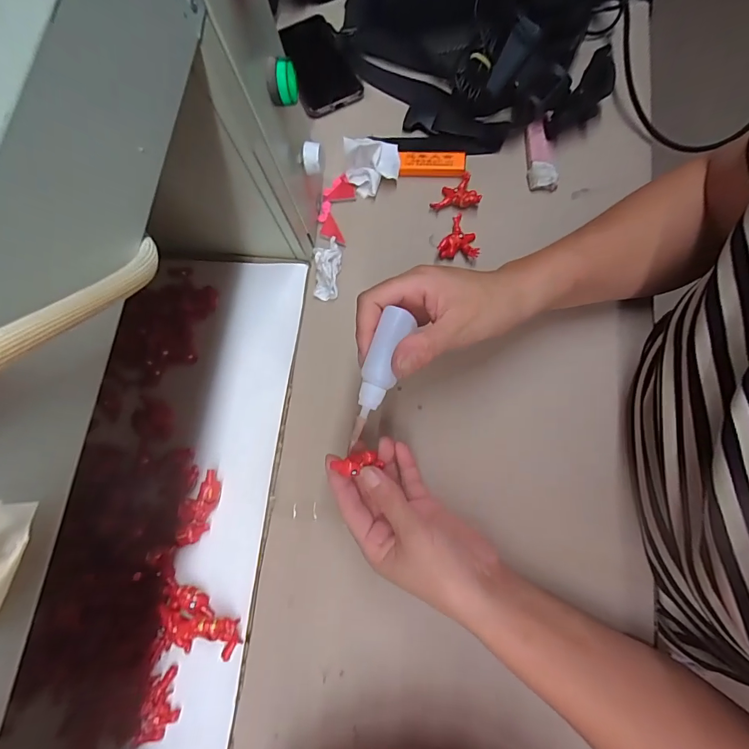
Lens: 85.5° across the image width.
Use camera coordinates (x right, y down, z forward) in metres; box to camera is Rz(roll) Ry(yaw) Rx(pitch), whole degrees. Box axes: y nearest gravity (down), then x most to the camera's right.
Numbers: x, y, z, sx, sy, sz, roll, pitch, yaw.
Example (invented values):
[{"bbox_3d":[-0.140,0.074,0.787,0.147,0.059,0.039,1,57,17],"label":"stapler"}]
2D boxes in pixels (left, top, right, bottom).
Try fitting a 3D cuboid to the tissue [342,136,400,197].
[{"bbox_3d":[0.002,-0.213,0.406,0.056,0.042,0.039,-26,77,-11],"label":"tissue"}]

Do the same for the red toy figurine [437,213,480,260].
[{"bbox_3d":[0.086,-0.128,0.393,0.037,0.017,0.045,27,80,11],"label":"red toy figurine"}]

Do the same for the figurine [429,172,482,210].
[{"bbox_3d":[0.081,-0.183,0.406,0.046,0.020,0.033,1,76,6],"label":"figurine"}]

